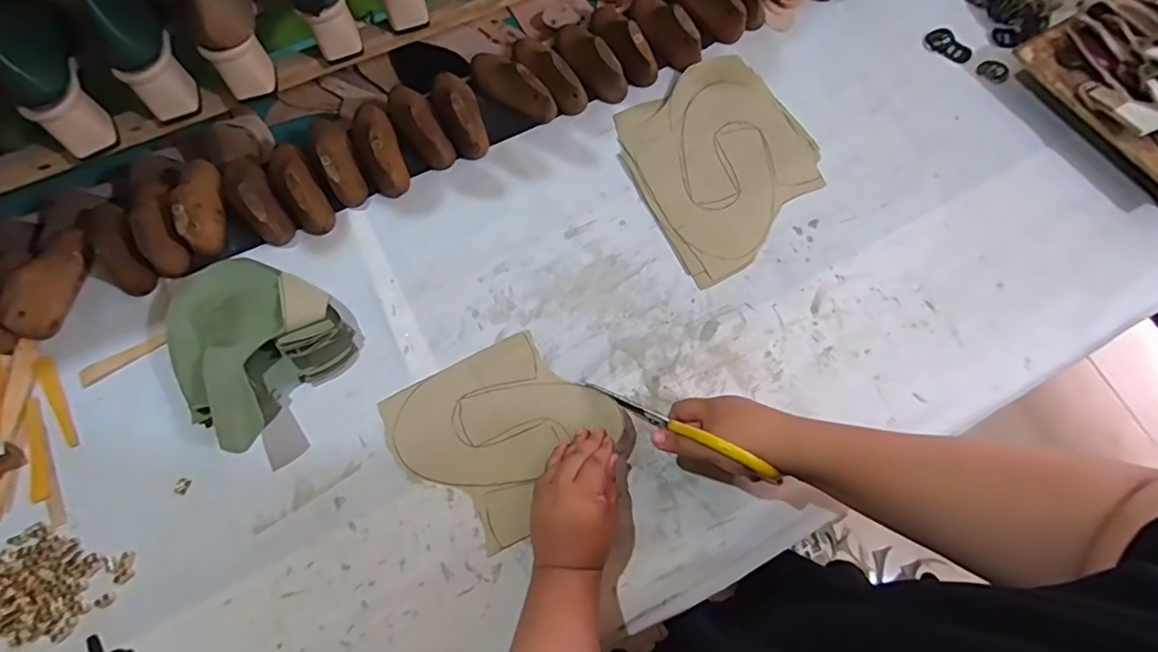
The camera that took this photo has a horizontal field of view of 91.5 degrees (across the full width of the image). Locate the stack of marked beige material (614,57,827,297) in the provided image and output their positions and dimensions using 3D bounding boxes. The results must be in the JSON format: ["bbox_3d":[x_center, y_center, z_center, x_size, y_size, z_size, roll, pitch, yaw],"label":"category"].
[{"bbox_3d":[0.175,-0.203,0.691,0.216,0.013,0.260,-25,72,-6],"label":"stack of marked beige material"}]

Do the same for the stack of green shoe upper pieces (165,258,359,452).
[{"bbox_3d":[-0.364,0.016,0.615,0.196,0.062,0.176,32,75,12],"label":"stack of green shoe upper pieces"}]

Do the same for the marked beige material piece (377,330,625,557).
[{"bbox_3d":[-0.082,0.108,0.604,0.207,0.009,0.194,-37,73,-10],"label":"marked beige material piece"}]

